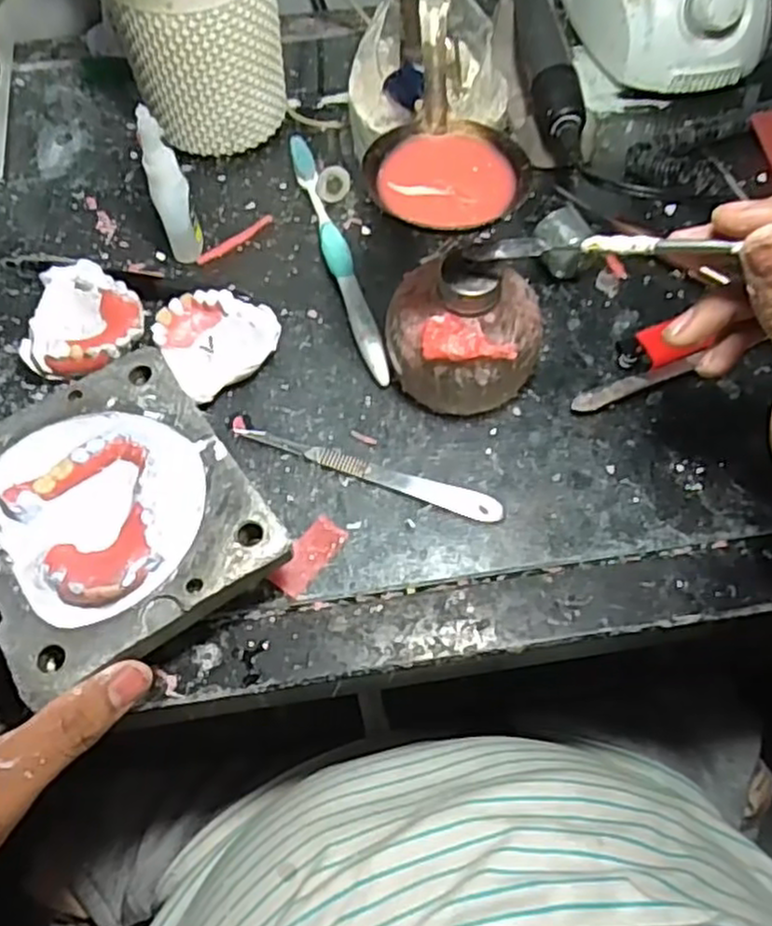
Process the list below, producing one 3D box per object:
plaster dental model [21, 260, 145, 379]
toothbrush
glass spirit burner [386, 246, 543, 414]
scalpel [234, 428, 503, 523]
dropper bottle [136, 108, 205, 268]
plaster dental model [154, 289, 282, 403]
[{"bbox_3d":[-0.163,-0.071,0.397,0.063,0.026,0.062,41,70,19],"label":"plaster dental model"},{"bbox_3d":[-0.029,-0.121,0.431,0.015,0.015,0.185,-15,63,-7],"label":"toothbrush"},{"bbox_3d":[0.038,-0.065,0.363,0.075,0.072,0.064,6,63,4],"label":"glass spirit burner"},{"bbox_3d":[-0.010,0.005,0.365,0.135,0.004,0.013,16,64,9],"label":"scalpel"},{"bbox_3d":[-0.117,-0.147,0.405,0.019,0.085,0.025,-18,64,-9],"label":"dropper bottle"},{"bbox_3d":[-0.090,-0.066,0.394,0.059,0.027,0.054,0,62,0],"label":"plaster dental model"}]

